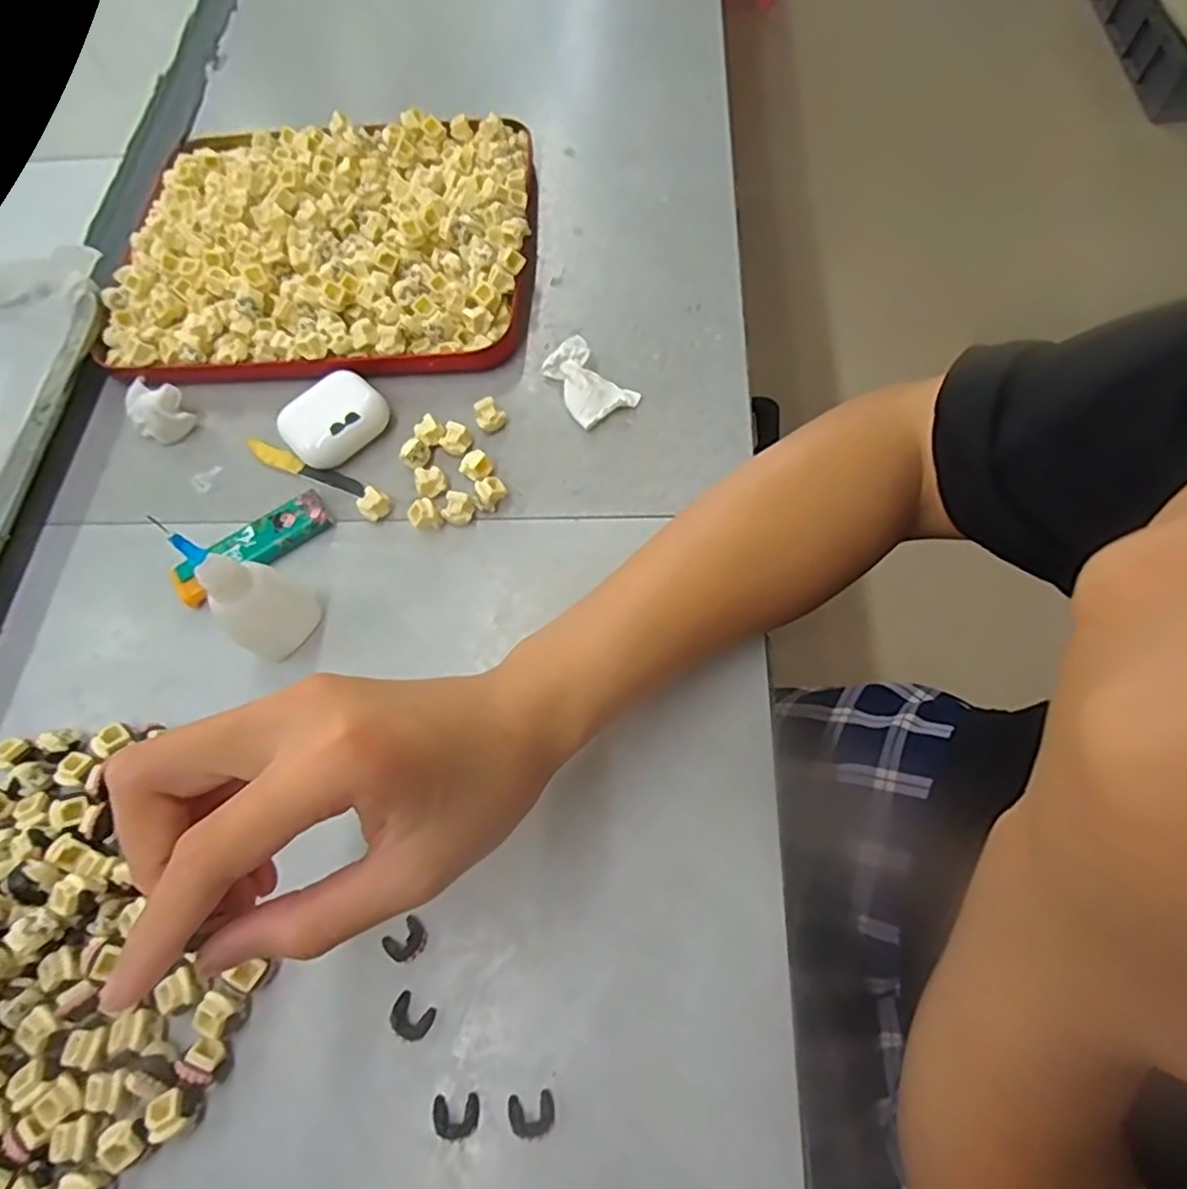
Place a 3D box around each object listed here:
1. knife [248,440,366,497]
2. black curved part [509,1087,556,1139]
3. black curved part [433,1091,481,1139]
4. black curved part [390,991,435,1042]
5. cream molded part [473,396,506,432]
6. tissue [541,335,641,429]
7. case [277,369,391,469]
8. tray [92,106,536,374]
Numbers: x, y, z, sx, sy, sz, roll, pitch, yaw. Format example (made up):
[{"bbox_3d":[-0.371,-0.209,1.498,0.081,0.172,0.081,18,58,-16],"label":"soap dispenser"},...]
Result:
[{"bbox_3d":[-0.155,-0.069,0.360,0.074,0.005,0.011,22,70,12],"label":"knife"},{"bbox_3d":[-0.022,0.184,0.240,0.016,0.004,0.013,-11,66,-1],"label":"black curved part"},{"bbox_3d":[-0.049,0.186,0.240,0.016,0.004,0.013,-7,66,0],"label":"black curved part"},{"bbox_3d":[-0.069,0.159,0.254,0.016,0.004,0.013,26,70,14],"label":"black curved part"},{"bbox_3d":[-0.055,-0.095,0.361,0.015,0.017,0.013,-15,67,-3],"label":"cream molded part"},{"bbox_3d":[-0.003,-0.114,0.363,0.033,0.015,0.048,-34,69,-11],"label":"tissue"},{"bbox_3d":[-0.138,-0.093,0.361,0.052,0.021,0.047,-42,71,-14],"label":"case"},{"bbox_3d":[-0.162,-0.218,0.410,0.247,0.034,0.198,-3,66,2],"label":"tray"}]

